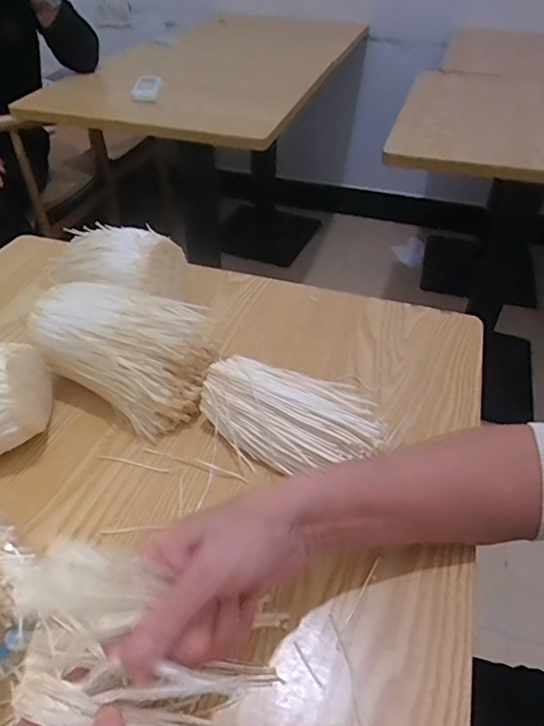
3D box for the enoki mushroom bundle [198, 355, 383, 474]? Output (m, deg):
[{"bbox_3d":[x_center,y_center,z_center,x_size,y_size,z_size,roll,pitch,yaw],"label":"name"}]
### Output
[{"bbox_3d":[0.015,0.041,0.414,0.145,0.051,0.082,12,44,13],"label":"enoki mushroom bundle"}]

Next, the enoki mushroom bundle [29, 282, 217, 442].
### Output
[{"bbox_3d":[-0.126,-0.013,0.449,0.149,0.086,0.096,22,47,22],"label":"enoki mushroom bundle"}]

